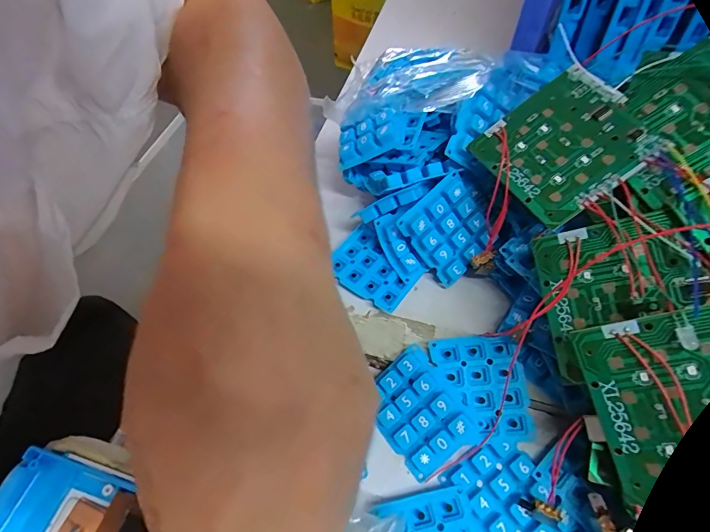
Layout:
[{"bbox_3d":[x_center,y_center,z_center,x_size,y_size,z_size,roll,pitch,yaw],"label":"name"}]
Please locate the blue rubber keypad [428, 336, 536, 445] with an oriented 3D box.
[{"bbox_3d":[0.072,0.070,0.232,0.051,0.007,0.057,-5,70,5],"label":"blue rubber keypad"}]

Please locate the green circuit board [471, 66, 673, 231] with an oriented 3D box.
[{"bbox_3d":[0.112,-0.067,0.217,0.073,0.005,0.072,-37,57,7],"label":"green circuit board"}]

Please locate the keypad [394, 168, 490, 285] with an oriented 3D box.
[{"bbox_3d":[0.061,-0.022,0.258,0.047,0.012,0.057,-41,108,0],"label":"keypad"}]

